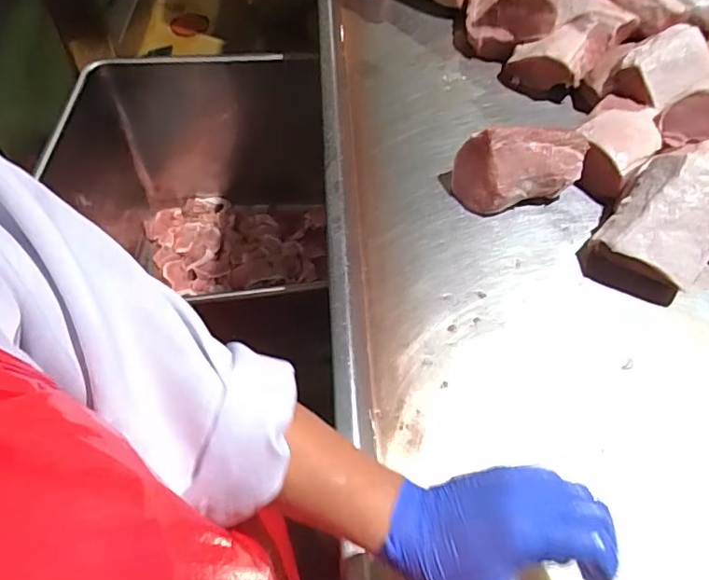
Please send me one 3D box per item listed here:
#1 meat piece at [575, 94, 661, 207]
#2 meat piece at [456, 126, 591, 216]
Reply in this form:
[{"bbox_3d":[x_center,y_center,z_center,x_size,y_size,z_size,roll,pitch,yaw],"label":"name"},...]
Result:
[{"bbox_3d":[0.386,-0.214,0.812,0.109,0.063,0.176,31,62,20],"label":"meat piece"},{"bbox_3d":[0.238,-0.171,0.768,0.183,0.099,0.077,-8,56,-4],"label":"meat piece"}]

